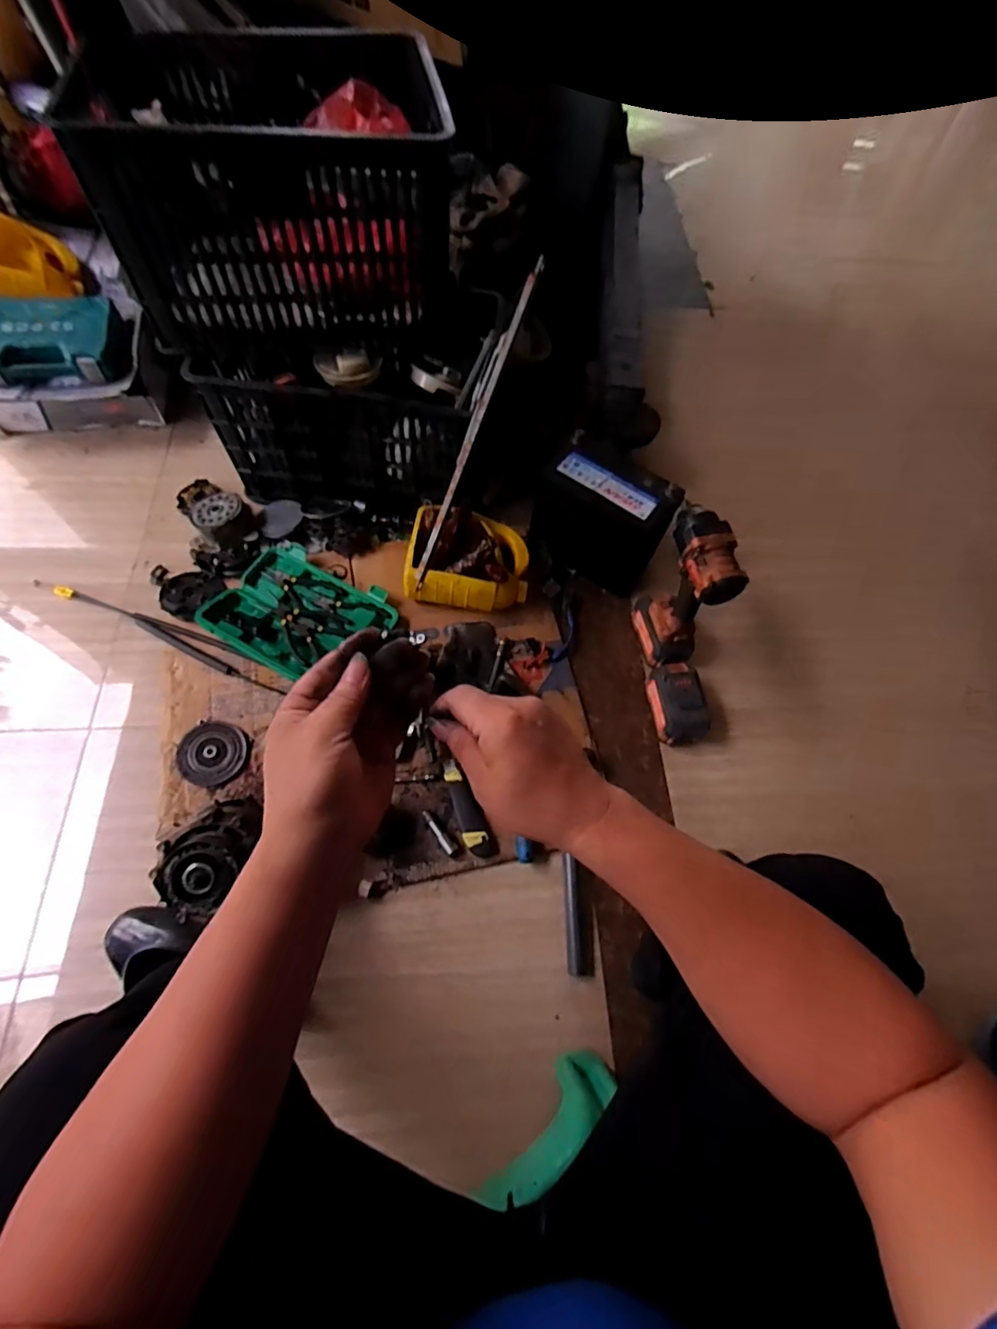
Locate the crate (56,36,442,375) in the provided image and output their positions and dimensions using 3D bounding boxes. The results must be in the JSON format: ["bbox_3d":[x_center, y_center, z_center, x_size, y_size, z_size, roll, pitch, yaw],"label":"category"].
[{"bbox_3d":[-0.351,-0.795,0.910,0.495,0.314,0.467,-8,66,-8],"label":"crate"}]

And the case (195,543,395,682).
[{"bbox_3d":[-0.357,-0.090,0.980,0.302,0.038,0.229,31,67,10],"label":"case"}]

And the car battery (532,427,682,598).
[{"bbox_3d":[0.193,-0.282,1.017,0.240,0.208,0.134,39,68,13],"label":"car battery"}]

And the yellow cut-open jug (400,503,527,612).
[{"bbox_3d":[-0.054,-0.194,0.997,0.212,0.115,0.179,5,65,-2],"label":"yellow cut-open jug"}]

